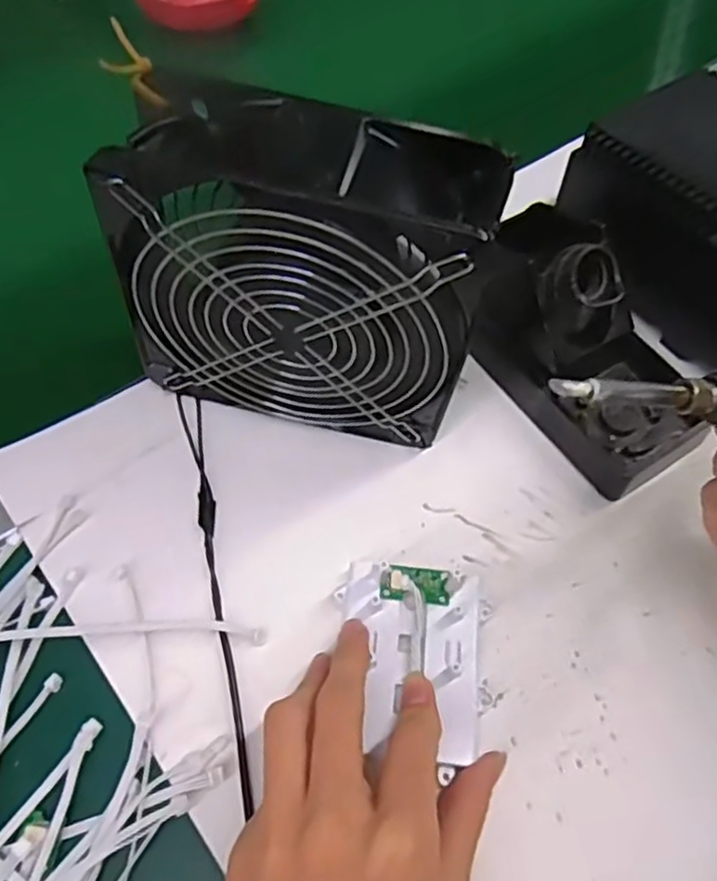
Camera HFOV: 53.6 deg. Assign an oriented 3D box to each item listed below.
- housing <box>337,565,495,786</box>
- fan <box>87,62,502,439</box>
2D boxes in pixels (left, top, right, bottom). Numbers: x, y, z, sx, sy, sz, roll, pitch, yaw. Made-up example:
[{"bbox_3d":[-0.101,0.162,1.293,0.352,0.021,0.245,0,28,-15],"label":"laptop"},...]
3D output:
[{"bbox_3d":[0.025,0.094,0.305,0.064,0.012,0.079,4,60,-1],"label":"housing"},{"bbox_3d":[-0.023,-0.065,0.313,0.149,0.150,0.062,12,59,3],"label":"fan"}]

